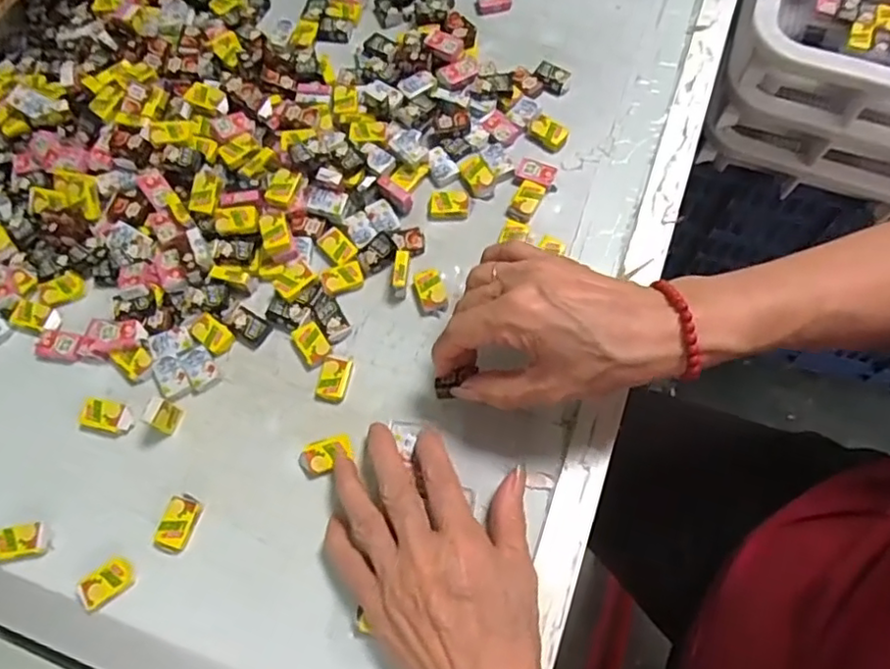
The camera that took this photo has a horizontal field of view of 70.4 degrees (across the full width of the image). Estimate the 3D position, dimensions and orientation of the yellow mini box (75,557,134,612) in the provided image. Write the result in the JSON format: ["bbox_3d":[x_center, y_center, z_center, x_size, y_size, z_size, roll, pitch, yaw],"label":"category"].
[{"bbox_3d":[-0.183,0.134,0.339,0.028,0.006,0.018,-40,72,-12],"label":"yellow mini box"}]

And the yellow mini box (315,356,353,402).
[{"bbox_3d":[-0.067,0.027,0.385,0.018,0.009,0.028,11,69,7],"label":"yellow mini box"}]

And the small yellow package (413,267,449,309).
[{"bbox_3d":[-0.009,-0.028,0.398,0.017,0.007,0.024,-19,68,-5],"label":"small yellow package"}]

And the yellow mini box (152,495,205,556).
[{"bbox_3d":[-0.150,0.107,0.354,0.020,0.005,0.031,15,69,8],"label":"yellow mini box"}]

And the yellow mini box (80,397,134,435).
[{"bbox_3d":[-0.201,0.048,0.375,0.032,0.010,0.017,11,69,7],"label":"yellow mini box"}]

